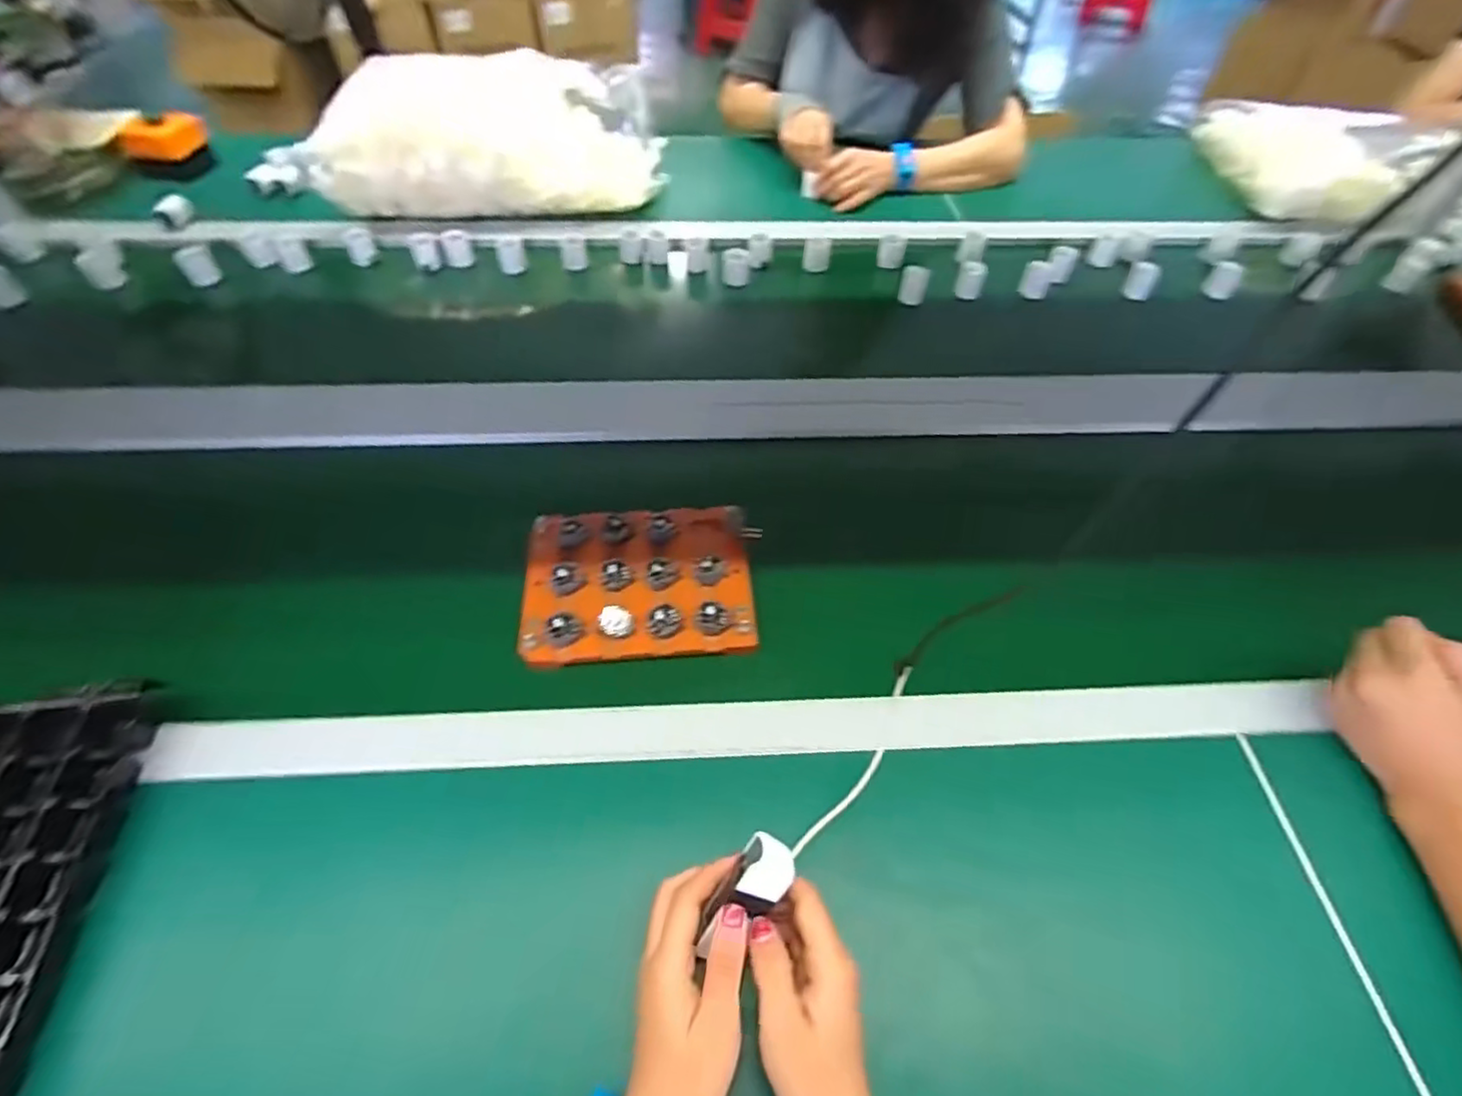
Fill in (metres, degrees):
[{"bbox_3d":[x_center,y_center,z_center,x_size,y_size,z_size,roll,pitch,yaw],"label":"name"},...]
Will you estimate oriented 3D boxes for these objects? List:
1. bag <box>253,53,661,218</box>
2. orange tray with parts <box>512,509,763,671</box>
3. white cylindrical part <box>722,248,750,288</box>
[{"bbox_3d":[-0.336,-0.575,0.916,0.488,0.163,0.205,-7,53,-7],"label":"bag"},{"bbox_3d":[-0.078,0.026,0.569,0.191,0.026,0.144,-2,52,-4],"label":"orange tray with parts"},{"bbox_3d":[0.008,-0.374,0.881,0.036,0.043,0.034,5,52,1],"label":"white cylindrical part"}]

